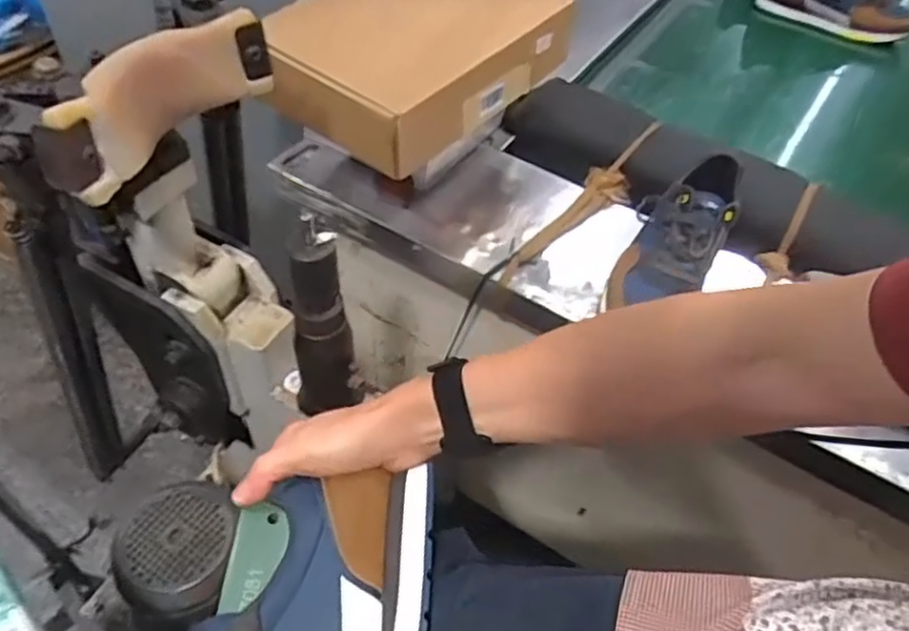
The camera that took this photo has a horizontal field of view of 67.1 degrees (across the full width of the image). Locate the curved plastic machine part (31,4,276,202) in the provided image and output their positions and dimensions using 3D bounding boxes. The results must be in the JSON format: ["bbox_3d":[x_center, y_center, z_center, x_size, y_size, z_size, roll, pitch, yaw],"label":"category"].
[{"bbox_3d":[-0.229,-0.168,0.527,0.047,0.065,0.202,27,53,17],"label":"curved plastic machine part"}]

